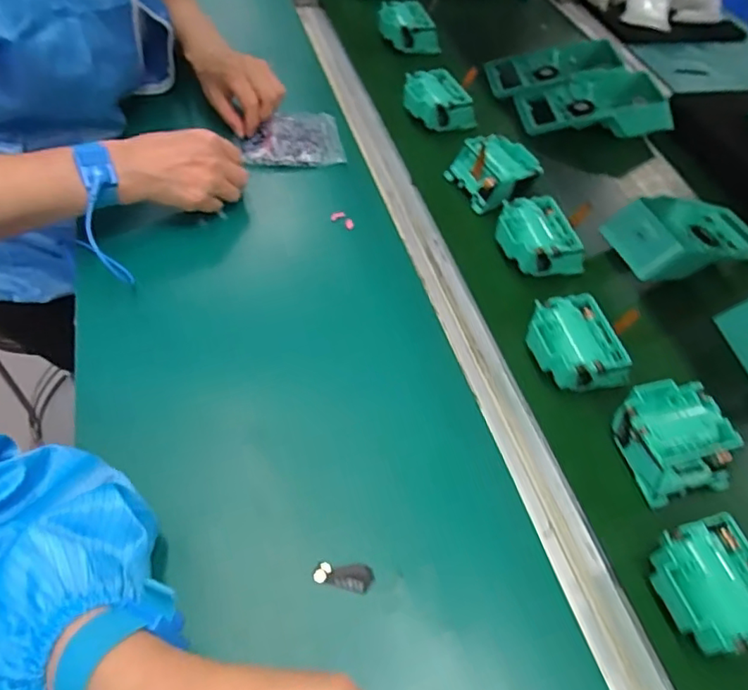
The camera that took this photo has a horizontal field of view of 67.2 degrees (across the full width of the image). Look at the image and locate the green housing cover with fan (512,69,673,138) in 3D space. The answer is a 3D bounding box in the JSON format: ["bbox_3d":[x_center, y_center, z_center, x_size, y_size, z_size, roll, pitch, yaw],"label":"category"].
[{"bbox_3d":[0.280,-0.314,0.735,0.184,0.048,0.111,-9,50,-12],"label":"green housing cover with fan"}]

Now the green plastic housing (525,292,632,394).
[{"bbox_3d":[0.169,0.004,0.479,0.070,0.041,0.082,-12,51,-15],"label":"green plastic housing"}]

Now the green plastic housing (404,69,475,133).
[{"bbox_3d":[0.077,-0.305,0.701,0.072,0.040,0.086,-16,52,-18],"label":"green plastic housing"}]

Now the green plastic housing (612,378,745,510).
[{"bbox_3d":[0.230,0.072,0.439,0.079,0.044,0.076,-9,51,-13],"label":"green plastic housing"}]

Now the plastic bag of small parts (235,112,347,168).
[{"bbox_3d":[-0.093,-0.237,0.639,0.110,0.019,0.088,-4,50,-9],"label":"plastic bag of small parts"}]

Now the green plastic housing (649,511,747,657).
[{"bbox_3d":[0.221,0.161,0.368,0.070,0.041,0.077,-11,51,-15],"label":"green plastic housing"}]

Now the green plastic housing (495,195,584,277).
[{"bbox_3d":[0.165,-0.111,0.560,0.081,0.043,0.081,-5,50,-9],"label":"green plastic housing"}]

